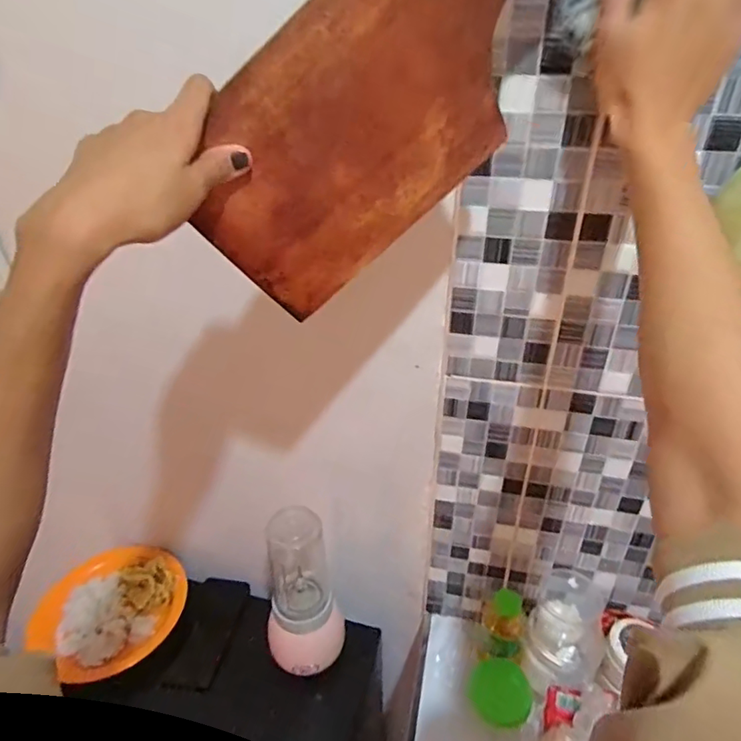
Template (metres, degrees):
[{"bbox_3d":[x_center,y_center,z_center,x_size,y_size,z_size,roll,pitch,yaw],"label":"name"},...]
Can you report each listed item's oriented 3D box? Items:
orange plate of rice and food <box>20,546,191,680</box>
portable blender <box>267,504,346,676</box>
[{"bbox_3d":[-0.372,0.338,0.763,0.195,0.039,0.185,0,32,0],"label":"orange plate of rice and food"},{"bbox_3d":[-0.085,0.278,0.674,0.093,0.235,0.093,-6,32,-8],"label":"portable blender"}]

